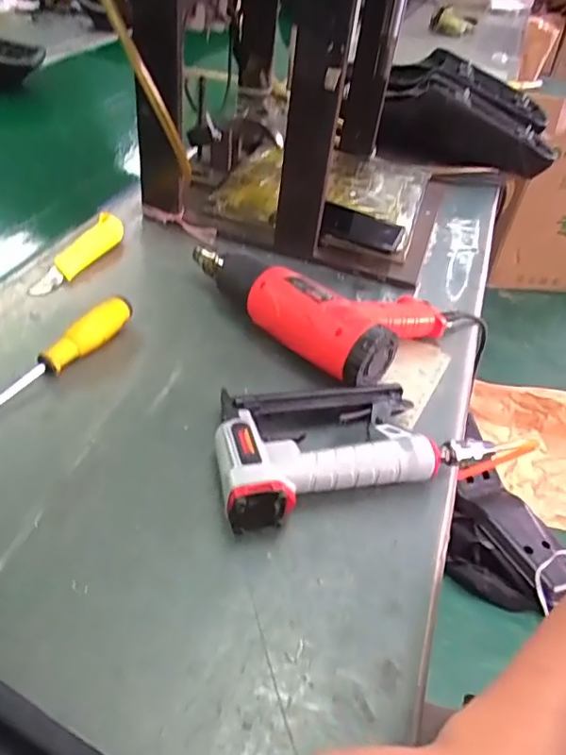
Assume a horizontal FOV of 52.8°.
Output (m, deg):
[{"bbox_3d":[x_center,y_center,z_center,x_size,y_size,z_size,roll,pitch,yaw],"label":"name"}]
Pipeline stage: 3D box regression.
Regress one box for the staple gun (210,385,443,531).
[{"bbox_3d":[0.037,0.055,0.505,0.202,0.050,0.130,-9,45,-17],"label":"staple gun"}]

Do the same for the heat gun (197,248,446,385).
[{"bbox_3d":[0.035,-0.107,0.666,0.274,0.075,0.184,35,49,27],"label":"heat gun"}]

